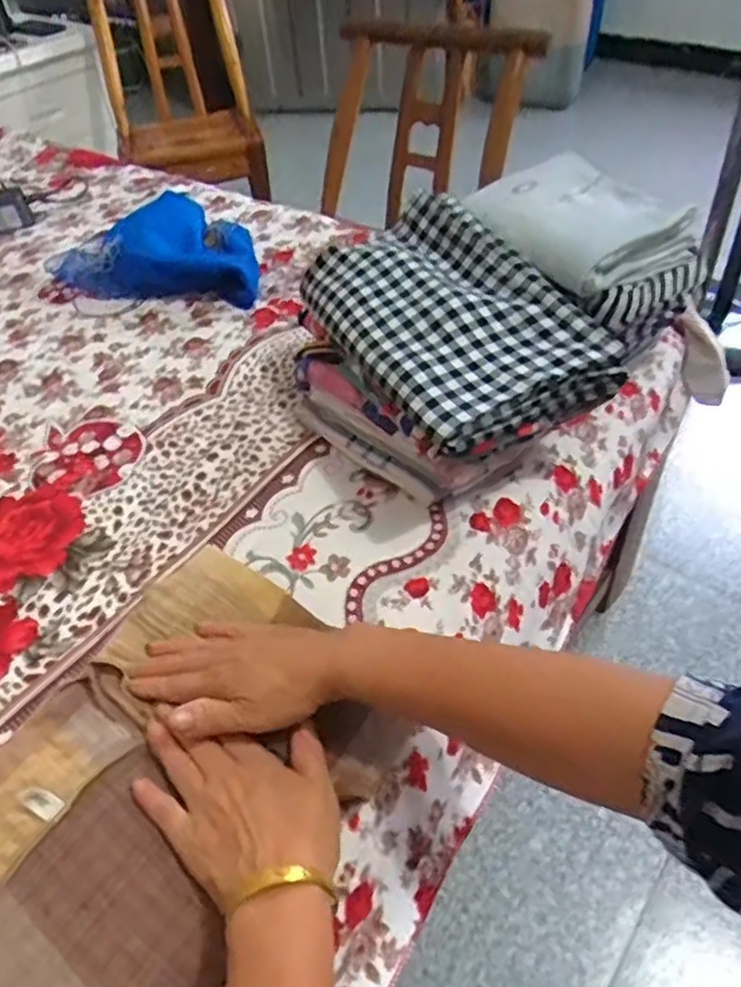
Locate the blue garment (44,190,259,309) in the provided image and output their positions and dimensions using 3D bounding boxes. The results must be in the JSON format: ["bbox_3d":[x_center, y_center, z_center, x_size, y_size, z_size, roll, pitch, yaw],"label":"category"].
[{"bbox_3d":[-0.260,-0.303,0.889,0.222,0.041,0.303,-37,55,-27],"label":"blue garment"}]

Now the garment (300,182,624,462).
[{"bbox_3d":[0.060,-0.157,0.597,0.166,0.059,0.279,-23,50,-16],"label":"garment"}]

